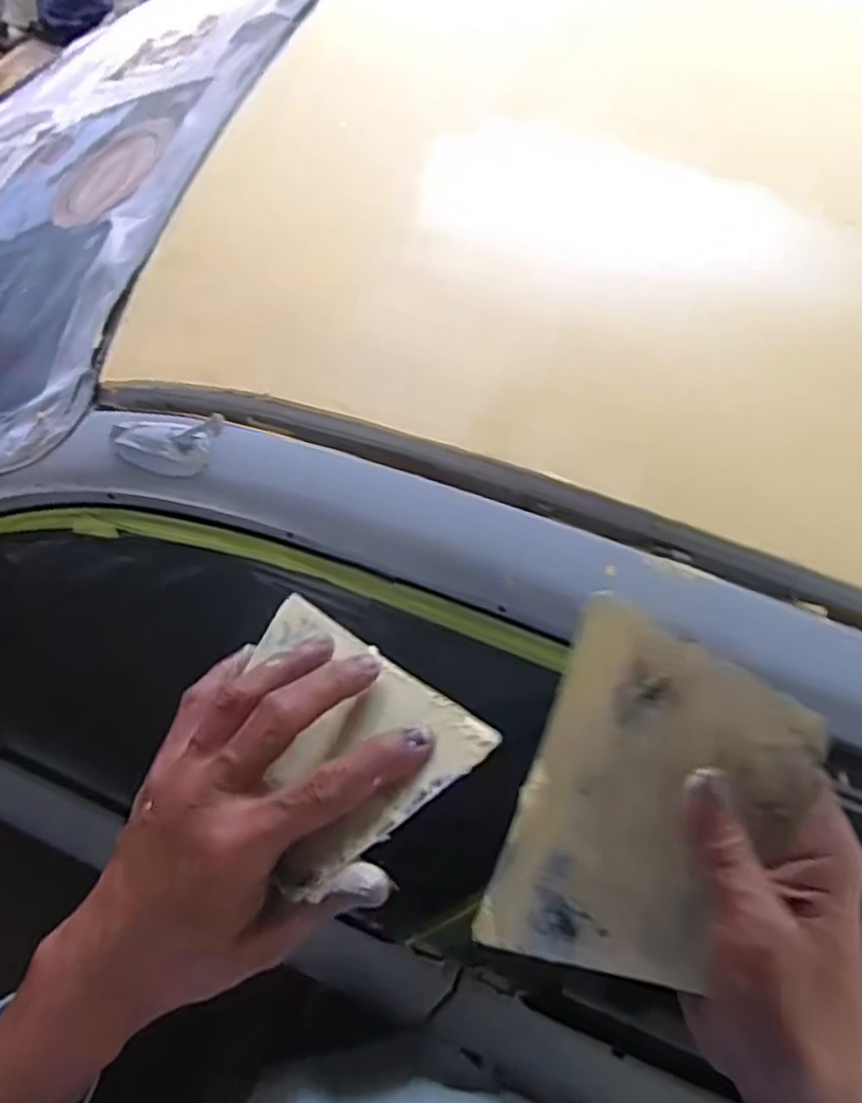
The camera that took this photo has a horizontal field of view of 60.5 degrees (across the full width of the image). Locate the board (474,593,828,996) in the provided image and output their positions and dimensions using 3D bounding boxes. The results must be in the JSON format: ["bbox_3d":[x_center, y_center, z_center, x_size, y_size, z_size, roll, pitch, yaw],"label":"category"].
[{"bbox_3d":[0.084,0.101,0.283,0.095,0.007,0.141,20,95,12],"label":"board"}]

